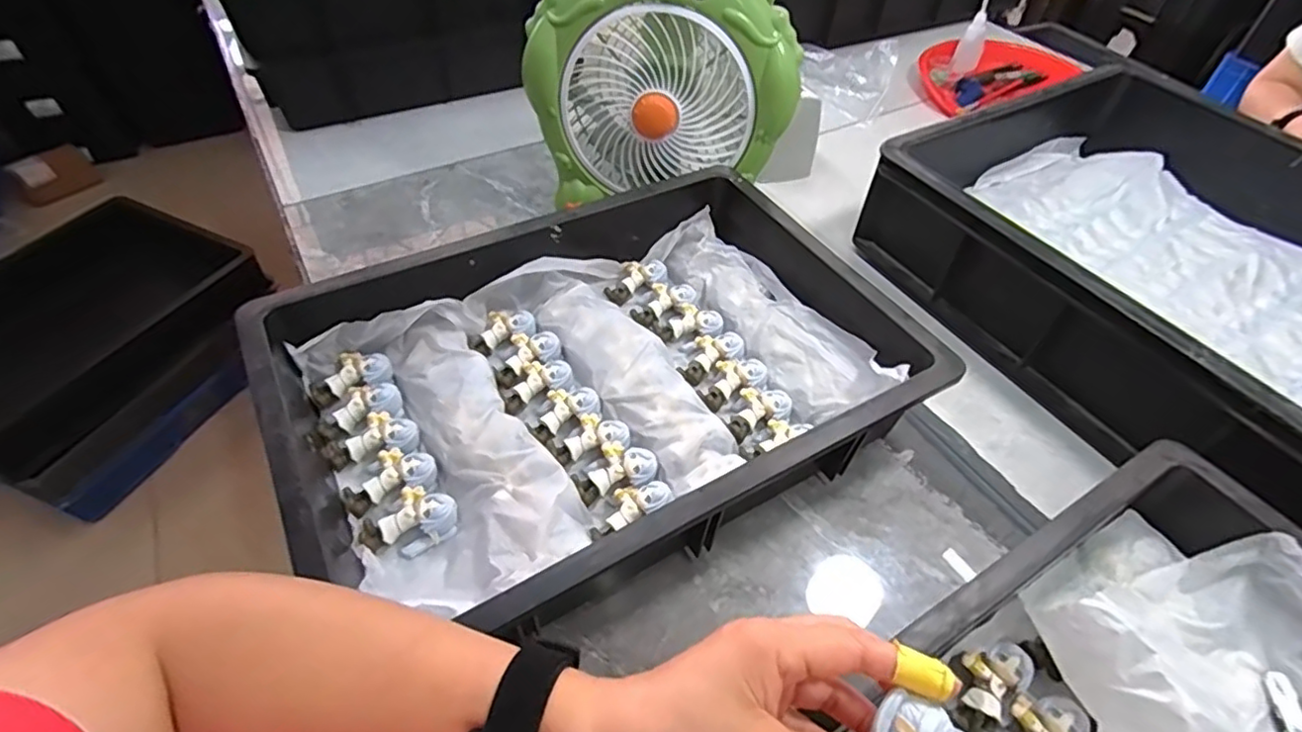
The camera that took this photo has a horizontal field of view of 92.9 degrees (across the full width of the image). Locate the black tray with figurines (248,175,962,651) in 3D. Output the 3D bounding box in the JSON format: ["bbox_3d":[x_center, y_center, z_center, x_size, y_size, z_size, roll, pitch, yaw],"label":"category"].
[{"bbox_3d":[-0.041,0.008,0.489,0.445,0.088,0.314,-23,54,-21],"label":"black tray with figurines"}]

